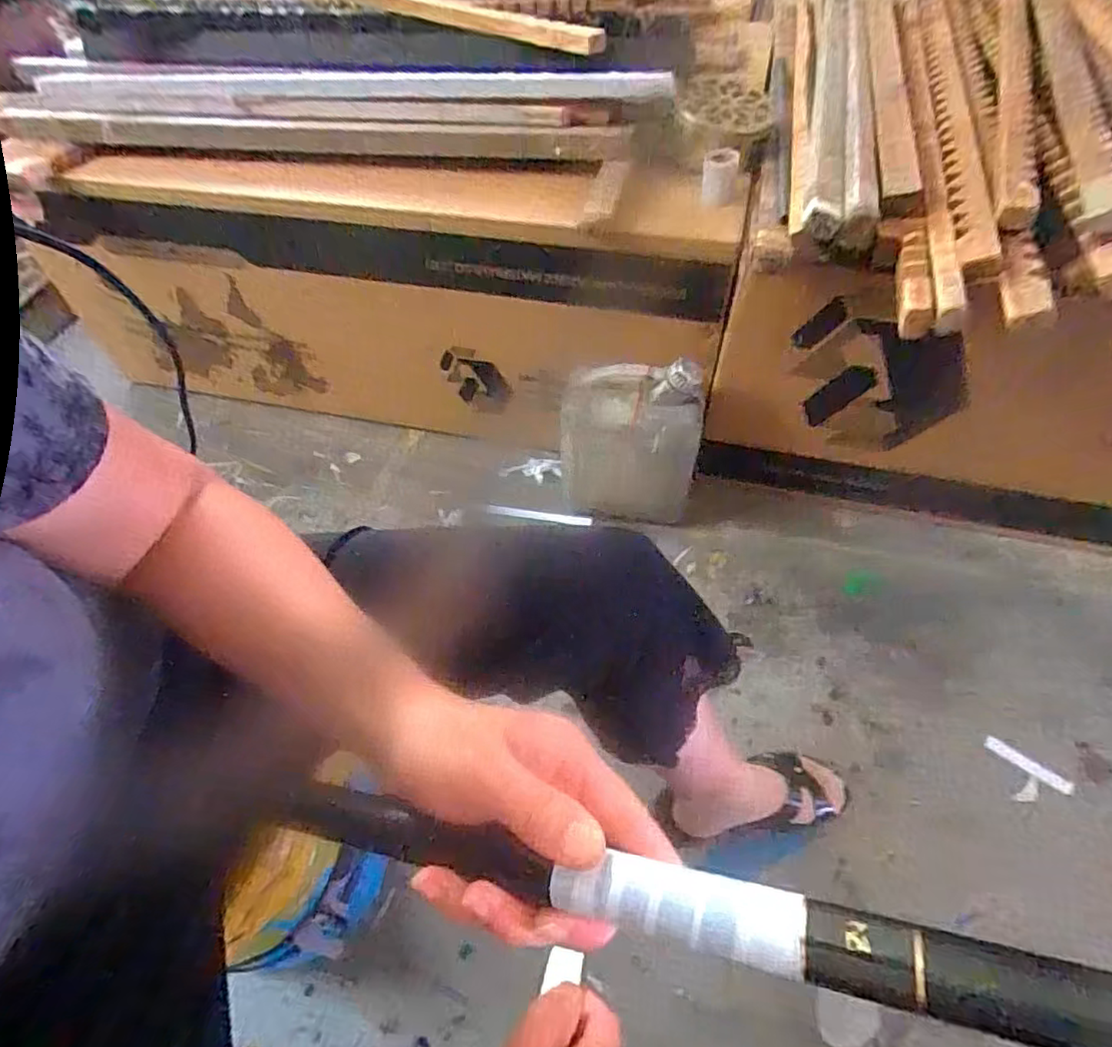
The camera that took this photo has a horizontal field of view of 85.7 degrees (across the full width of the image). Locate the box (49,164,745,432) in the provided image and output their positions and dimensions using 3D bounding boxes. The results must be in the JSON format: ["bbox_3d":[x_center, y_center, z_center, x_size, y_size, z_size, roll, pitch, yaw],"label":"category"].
[{"bbox_3d":[-0.287,-0.349,0.990,1.076,0.409,0.157,8,54,8],"label":"box"}]

